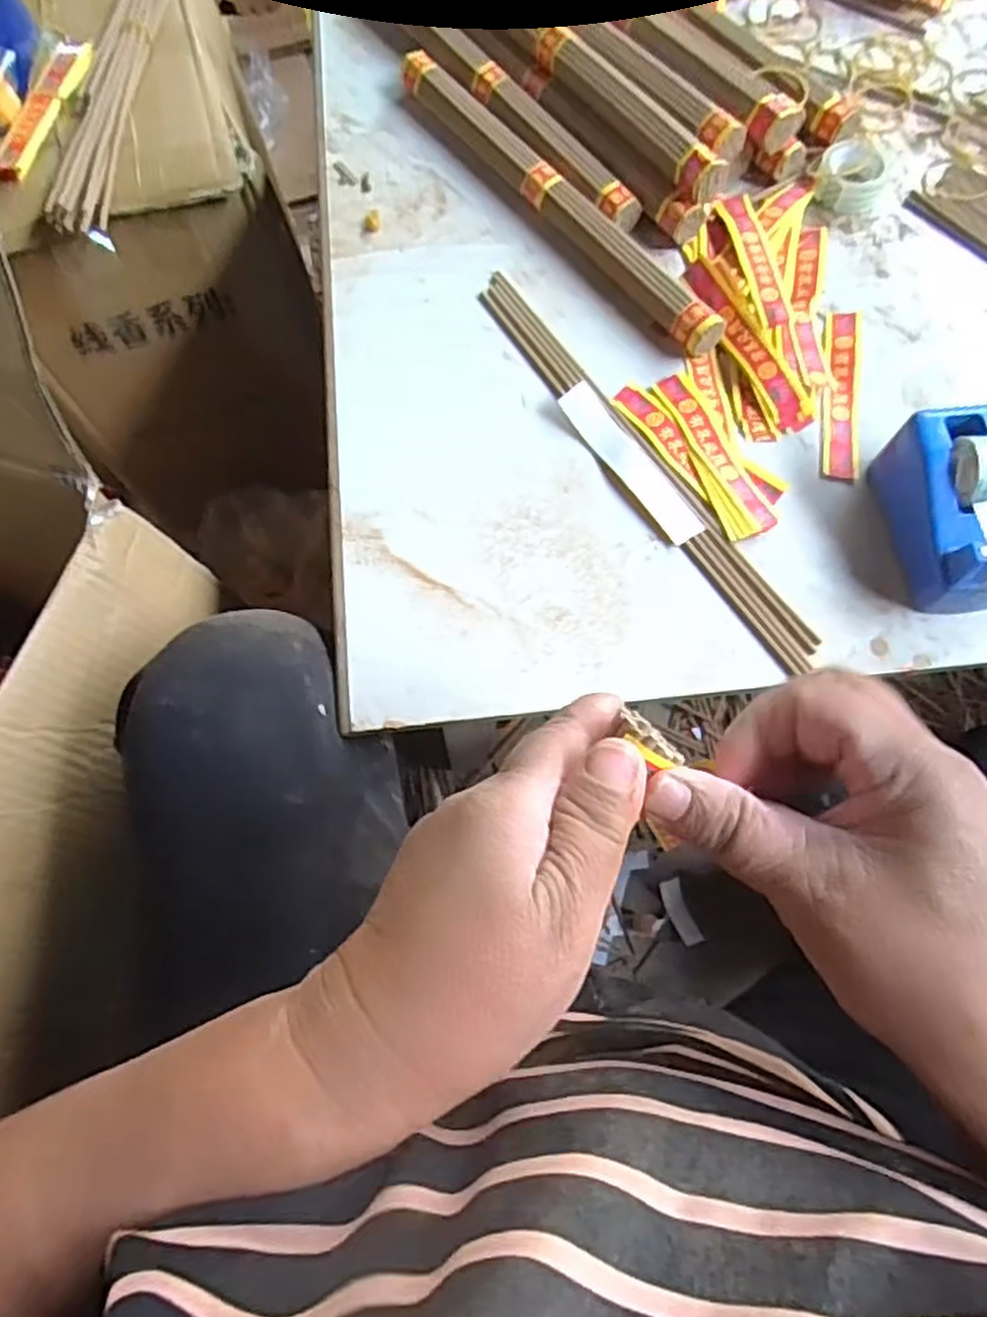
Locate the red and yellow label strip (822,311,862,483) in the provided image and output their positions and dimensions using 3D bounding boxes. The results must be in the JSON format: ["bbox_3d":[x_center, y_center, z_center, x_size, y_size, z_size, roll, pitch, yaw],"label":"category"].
[{"bbox_3d":[0.214,-0.165,0.463,0.022,0.007,0.122,10,70,5],"label":"red and yellow label strip"}]

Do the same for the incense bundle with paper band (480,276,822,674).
[{"bbox_3d":[0.081,-0.124,0.449,0.031,0.012,0.314,-32,72,-10],"label":"incense bundle with paper band"}]

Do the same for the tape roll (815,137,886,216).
[{"bbox_3d":[0.243,-0.327,0.513,0.045,0.021,0.045,0,70,1],"label":"tape roll"}]

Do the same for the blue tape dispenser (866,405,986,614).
[{"bbox_3d":[0.250,-0.079,0.406,0.056,0.055,0.102,-6,70,-1],"label":"blue tape dispenser"}]

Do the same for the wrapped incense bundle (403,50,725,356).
[{"bbox_3d":[0.036,-0.314,0.510,0.021,0.023,0.323,-36,73,-11],"label":"wrapped incense bundle"}]

